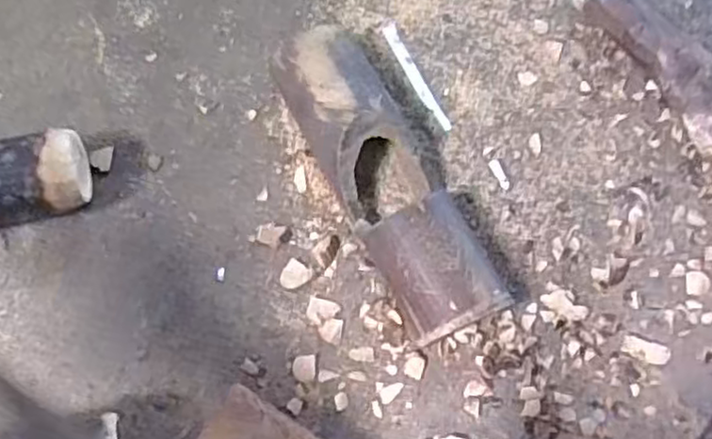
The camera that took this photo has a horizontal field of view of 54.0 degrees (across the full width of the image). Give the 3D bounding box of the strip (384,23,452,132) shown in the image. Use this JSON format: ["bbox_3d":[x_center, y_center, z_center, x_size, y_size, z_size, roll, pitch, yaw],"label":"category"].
[{"bbox_3d":[0.056,-0.133,0.653,0.014,0.006,0.120,-23,76,-11],"label":"strip"}]

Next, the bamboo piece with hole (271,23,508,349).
[{"bbox_3d":[0.026,-0.034,0.588,0.086,0.068,0.275,-25,76,-12],"label":"bamboo piece with hole"}]

